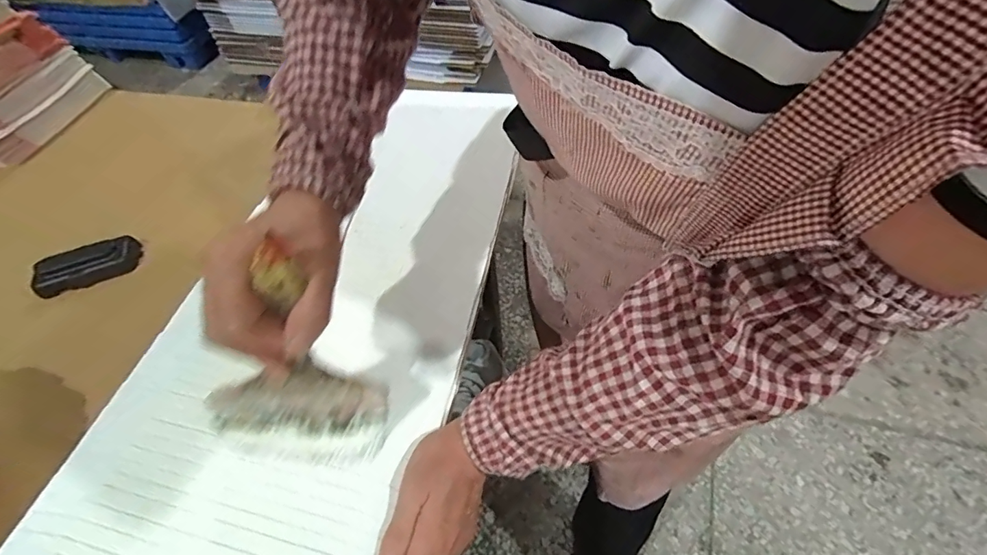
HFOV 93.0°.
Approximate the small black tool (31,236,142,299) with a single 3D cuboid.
[{"bbox_3d":[-0.470,-0.011,0.539,0.108,0.032,0.036,-24,54,-13],"label":"small black tool"}]

